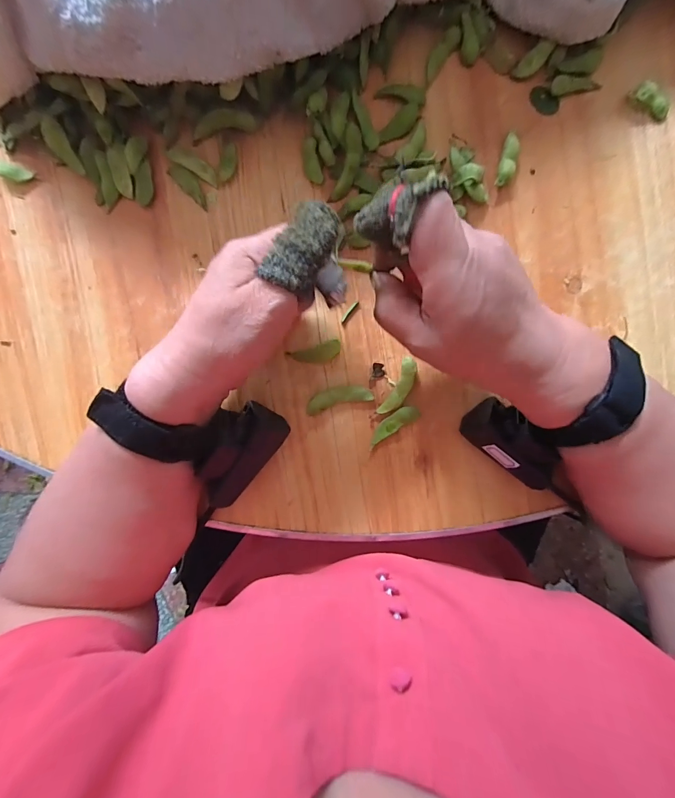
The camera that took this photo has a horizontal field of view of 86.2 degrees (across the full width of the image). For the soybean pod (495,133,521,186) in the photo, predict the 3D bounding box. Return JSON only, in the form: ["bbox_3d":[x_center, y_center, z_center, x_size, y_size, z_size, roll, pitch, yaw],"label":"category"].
[{"bbox_3d":[0.127,-0.177,0.269,0.011,0.009,0.037,14,92,-3],"label":"soybean pod"}]

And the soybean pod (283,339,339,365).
[{"bbox_3d":[-0.017,-0.034,0.275,0.040,0.004,0.015,-17,93,-1],"label":"soybean pod"}]

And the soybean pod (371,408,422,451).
[{"bbox_3d":[0.042,0.020,0.277,0.044,0.008,0.014,-33,94,0],"label":"soybean pod"}]

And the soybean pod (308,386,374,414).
[{"bbox_3d":[0.001,-0.001,0.274,0.050,0.009,0.016,-14,93,-1],"label":"soybean pod"}]

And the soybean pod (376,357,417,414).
[{"bbox_3d":[0.047,-0.008,0.275,0.014,0.006,0.046,26,92,-3],"label":"soybean pod"}]

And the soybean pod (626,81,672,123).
[{"bbox_3d":[0.236,-0.222,0.270,0.035,0.012,0.010,21,92,-16],"label":"soybean pod"}]

